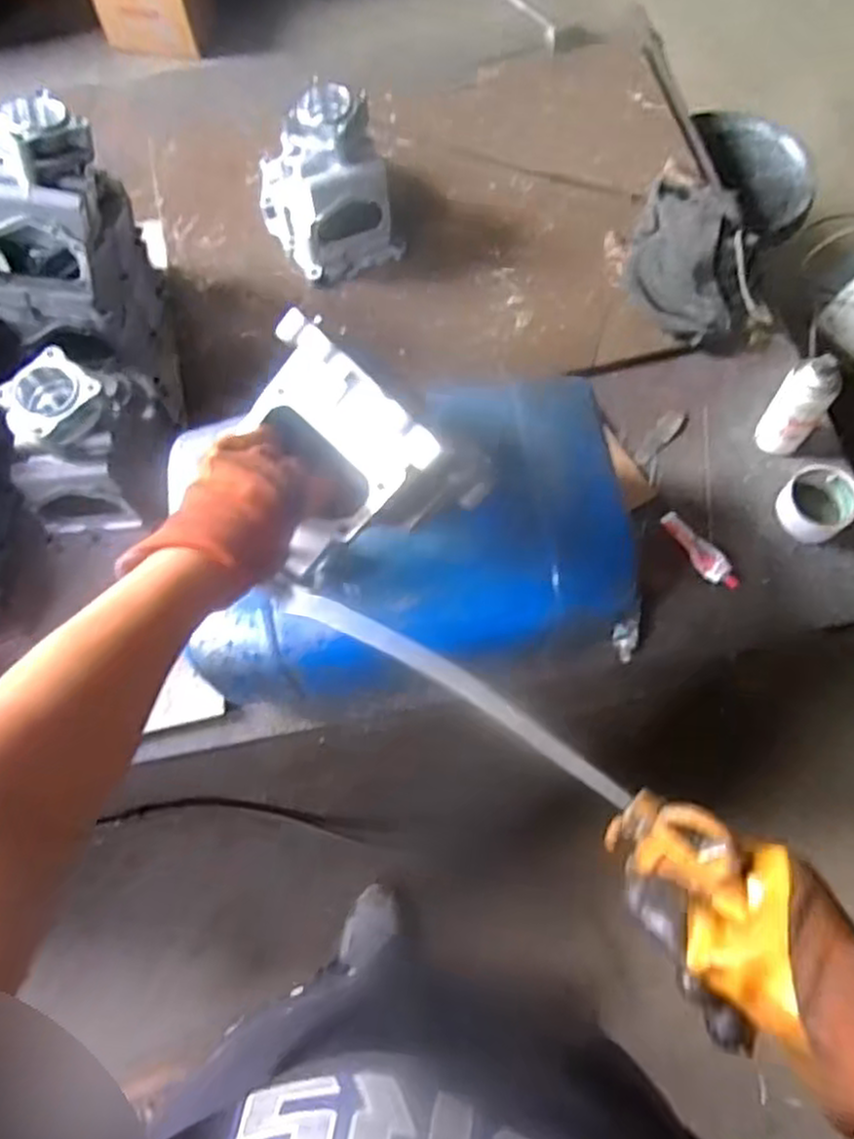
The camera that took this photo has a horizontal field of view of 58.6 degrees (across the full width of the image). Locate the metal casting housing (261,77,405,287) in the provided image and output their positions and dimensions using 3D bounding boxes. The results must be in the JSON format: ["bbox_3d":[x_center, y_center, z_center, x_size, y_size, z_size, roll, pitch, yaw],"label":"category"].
[{"bbox_3d":[-0.148,-0.544,1.052,0.145,0.200,0.199,-33,71,-12],"label":"metal casting housing"}]

